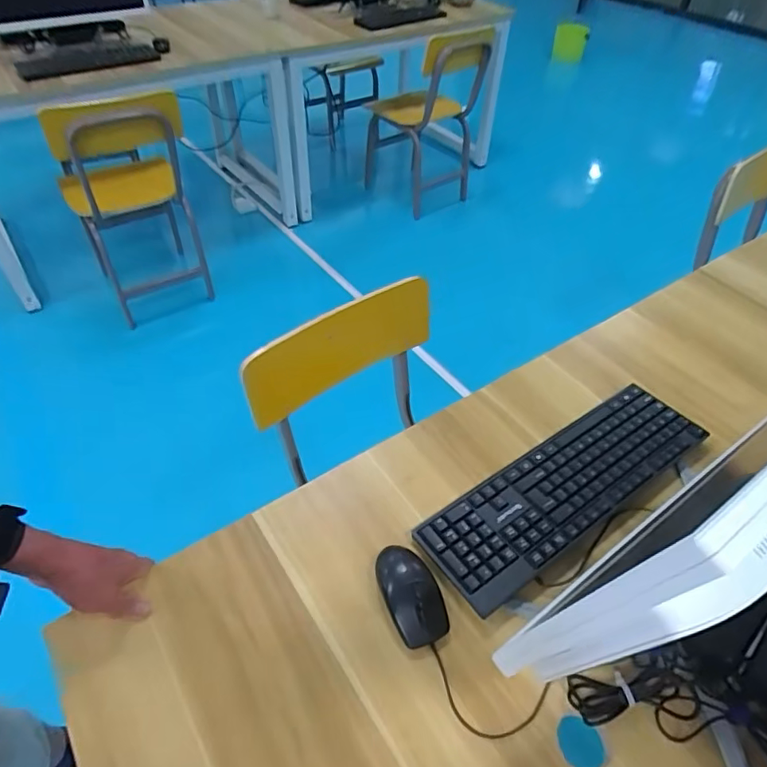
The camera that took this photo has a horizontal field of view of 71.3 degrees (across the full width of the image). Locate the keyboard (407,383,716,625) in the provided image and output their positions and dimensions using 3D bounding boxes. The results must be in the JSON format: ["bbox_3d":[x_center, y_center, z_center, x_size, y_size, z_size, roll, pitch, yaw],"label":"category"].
[{"bbox_3d":[0.243,0.124,0.688,0.422,0.017,0.127,-28,55,-24],"label":"keyboard"}]

